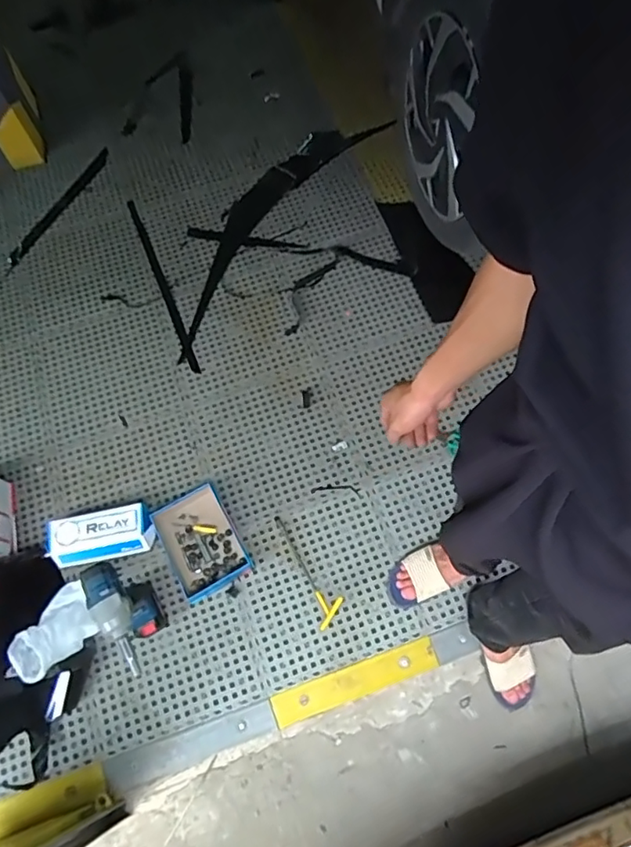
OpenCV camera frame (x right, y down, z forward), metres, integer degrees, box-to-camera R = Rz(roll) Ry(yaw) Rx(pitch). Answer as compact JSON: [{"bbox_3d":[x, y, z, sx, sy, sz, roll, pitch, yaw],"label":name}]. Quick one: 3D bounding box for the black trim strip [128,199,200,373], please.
[{"bbox_3d":[-0.490,-0.452,1.747,0.026,0.017,0.727,-22,66,-6],"label":"black trim strip"}]

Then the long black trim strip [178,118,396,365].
[{"bbox_3d":[-0.161,-0.708,1.822,0.242,0.033,1.132,33,72,17],"label":"long black trim strip"}]

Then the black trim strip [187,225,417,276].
[{"bbox_3d":[-0.052,-0.568,1.765,0.749,0.012,0.069,9,67,8],"label":"black trim strip"}]

